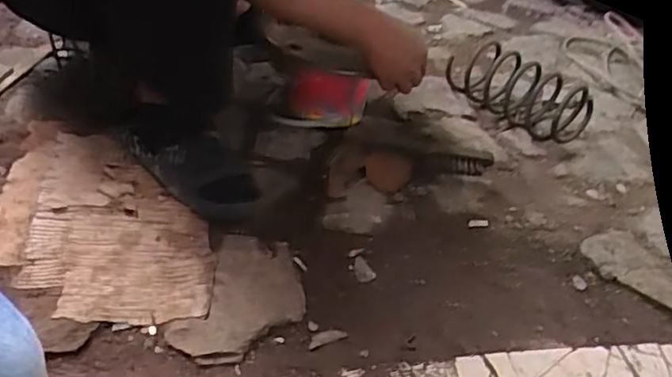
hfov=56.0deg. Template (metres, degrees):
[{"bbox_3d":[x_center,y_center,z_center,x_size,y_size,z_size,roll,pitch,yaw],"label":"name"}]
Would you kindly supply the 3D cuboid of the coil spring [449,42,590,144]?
[{"bbox_3d":[0.373,-0.202,1.301,0.110,0.107,0.305,-28,50,-36],"label":"coil spring"}]

